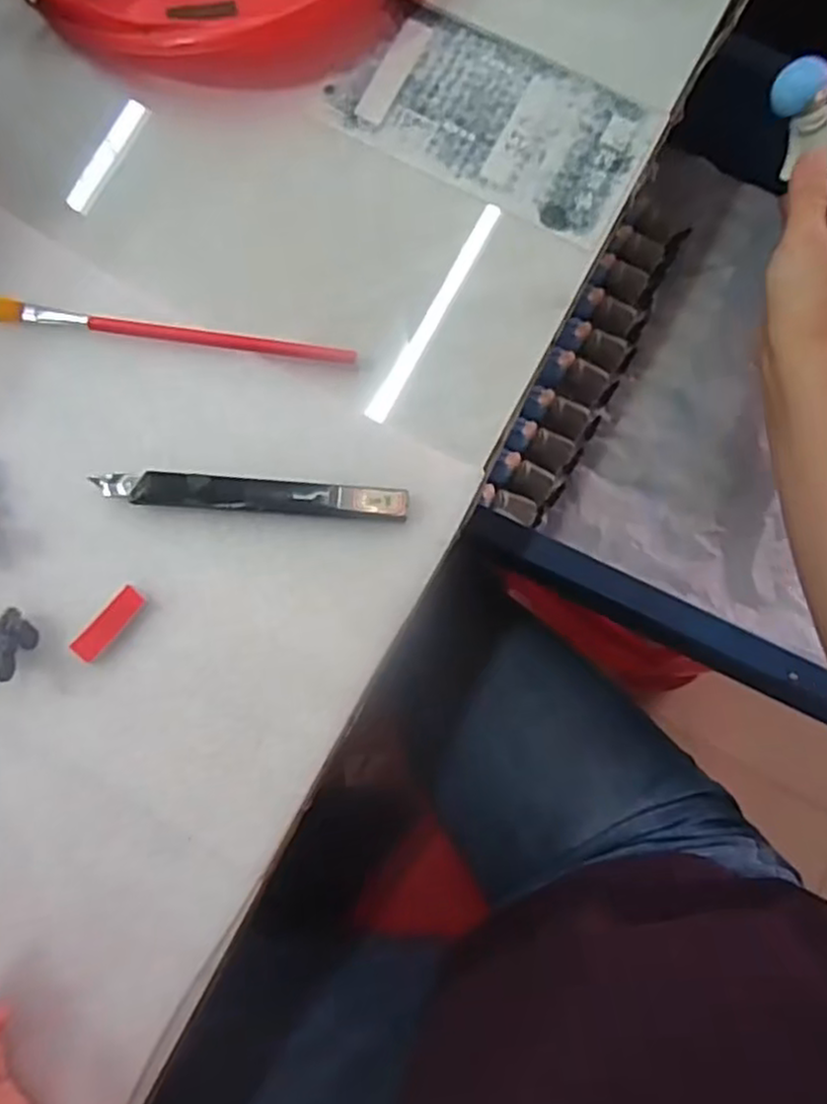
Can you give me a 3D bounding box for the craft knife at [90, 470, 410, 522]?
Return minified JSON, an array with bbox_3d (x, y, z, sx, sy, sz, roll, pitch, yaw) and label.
[{"bbox_3d":[-0.070,-0.025,0.311,0.134,0.009,0.014,4,83,2],"label":"craft knife"}]

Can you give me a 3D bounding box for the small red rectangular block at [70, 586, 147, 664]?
[{"bbox_3d":[-0.132,0.031,0.307,0.012,0.005,0.036,41,85,6],"label":"small red rectangular block"}]

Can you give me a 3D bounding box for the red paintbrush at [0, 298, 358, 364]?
[{"bbox_3d":[-0.110,-0.101,0.326,0.165,0.005,0.009,7,83,2],"label":"red paintbrush"}]

